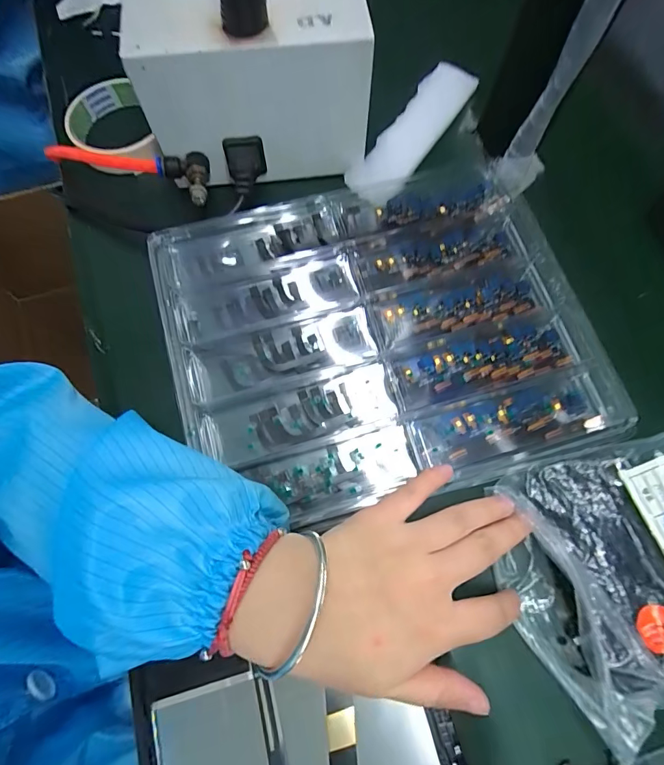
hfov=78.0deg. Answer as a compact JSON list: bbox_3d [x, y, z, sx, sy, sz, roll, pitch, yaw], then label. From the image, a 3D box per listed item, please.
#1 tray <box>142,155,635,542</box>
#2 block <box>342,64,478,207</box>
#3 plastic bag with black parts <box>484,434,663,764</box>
[{"bbox_3d":[0.032,-0.036,0.275,0.268,0.018,0.217,-16,74,-5],"label":"tray"},{"bbox_3d":[0.069,-0.214,0.353,0.038,0.029,0.142,36,75,10],"label":"block"},{"bbox_3d":[0.192,0.102,0.237,0.176,0.026,0.136,-17,74,-5],"label":"plastic bag with black parts"}]

